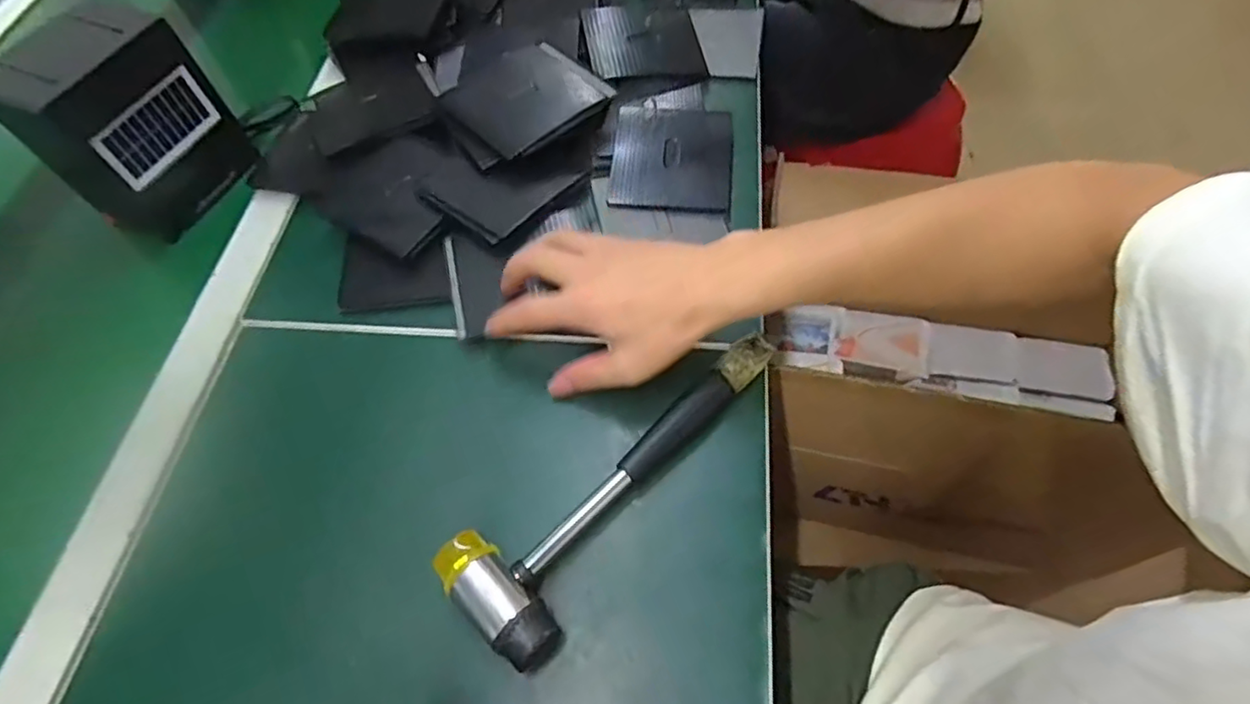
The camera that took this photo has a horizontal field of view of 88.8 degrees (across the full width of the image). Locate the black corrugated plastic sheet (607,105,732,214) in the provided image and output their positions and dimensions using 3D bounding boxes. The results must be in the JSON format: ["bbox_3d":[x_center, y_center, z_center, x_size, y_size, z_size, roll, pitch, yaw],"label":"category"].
[{"bbox_3d":[0.039,-0.168,0.539,0.098,0.009,0.112,4,60,5],"label":"black corrugated plastic sheet"}]

